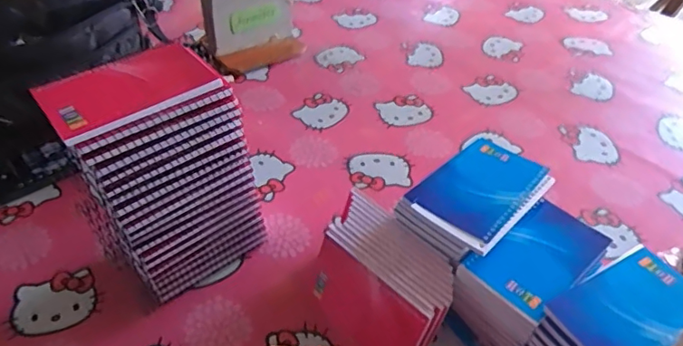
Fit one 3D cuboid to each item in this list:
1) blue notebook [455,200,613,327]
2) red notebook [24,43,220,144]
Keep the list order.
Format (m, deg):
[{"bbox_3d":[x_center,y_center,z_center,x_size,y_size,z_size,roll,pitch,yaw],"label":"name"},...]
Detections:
[{"bbox_3d":[0.186,0.077,0.497,0.139,0.012,0.079,-29,51,-28],"label":"blue notebook"},{"bbox_3d":[-0.175,-0.072,0.448,0.136,0.015,0.078,-29,50,-28],"label":"red notebook"}]

